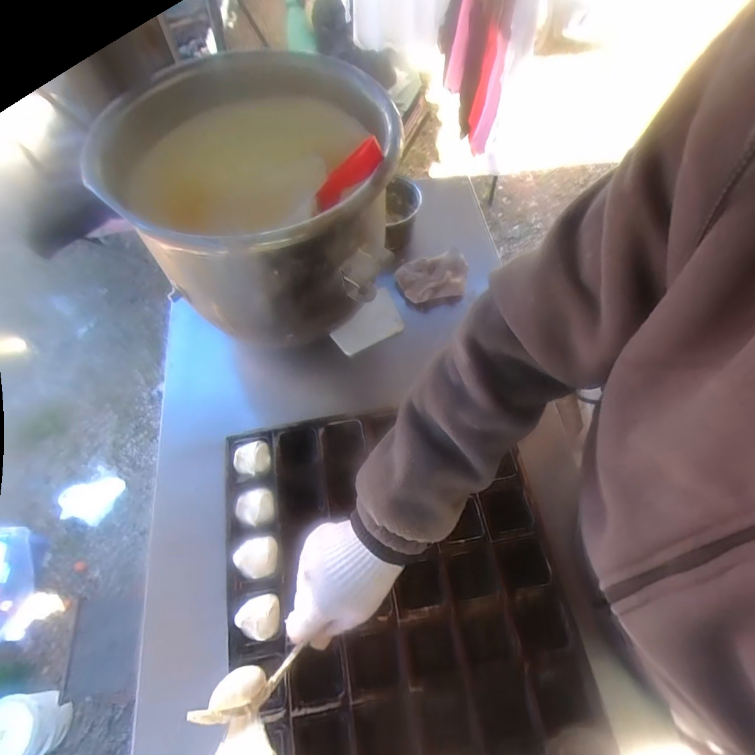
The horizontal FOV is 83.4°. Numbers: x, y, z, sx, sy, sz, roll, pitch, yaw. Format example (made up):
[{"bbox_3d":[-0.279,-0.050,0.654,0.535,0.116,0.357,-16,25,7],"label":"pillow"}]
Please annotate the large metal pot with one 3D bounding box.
[{"bbox_3d":[-0.156,-0.232,0.550,0.296,0.204,0.366,-38,67,-16],"label":"large metal pot"}]

